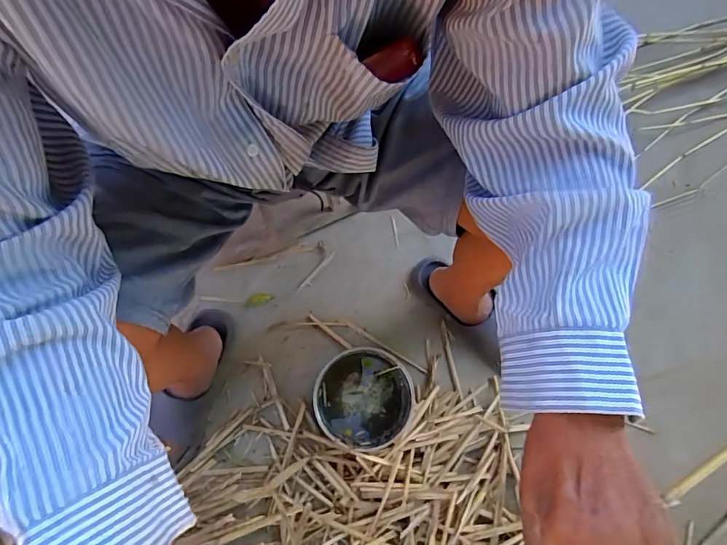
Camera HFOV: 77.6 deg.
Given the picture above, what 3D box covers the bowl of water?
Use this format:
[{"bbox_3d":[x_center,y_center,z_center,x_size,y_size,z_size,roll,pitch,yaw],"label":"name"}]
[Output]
[{"bbox_3d":[0.001,0.214,0.764,0.160,0.073,0.157,1,73,-2],"label":"bowl of water"}]

